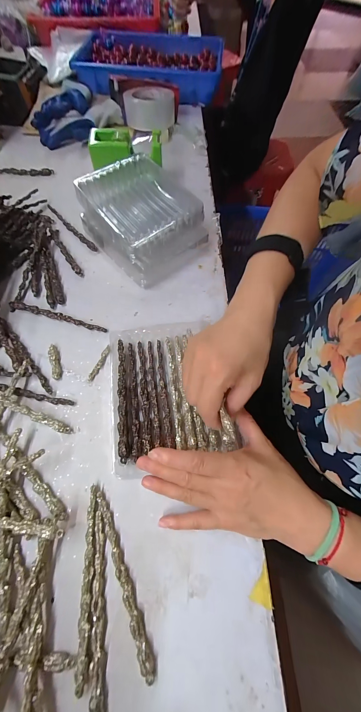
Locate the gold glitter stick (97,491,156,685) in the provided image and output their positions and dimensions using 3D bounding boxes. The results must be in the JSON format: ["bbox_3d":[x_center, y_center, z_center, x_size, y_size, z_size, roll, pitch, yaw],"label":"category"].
[{"bbox_3d":[-0.057,0.213,0.242,0.013,0.008,0.151,-21,68,-11],"label":"gold glitter stick"}]

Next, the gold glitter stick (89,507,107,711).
[{"bbox_3d":[-0.076,0.233,0.230,0.012,0.009,0.153,-6,66,-5],"label":"gold glitter stick"}]

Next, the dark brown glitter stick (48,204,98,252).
[{"bbox_3d":[-0.195,-0.230,0.441,0.013,0.011,0.145,-39,73,-18],"label":"dark brown glitter stick"}]

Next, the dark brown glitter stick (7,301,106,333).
[{"bbox_3d":[-0.182,-0.059,0.365,0.152,0.010,0.011,15,66,5],"label":"dark brown glitter stick"}]

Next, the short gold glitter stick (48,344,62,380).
[{"bbox_3d":[-0.170,0.007,0.335,0.012,0.007,0.053,-18,68,-10],"label":"short gold glitter stick"}]

